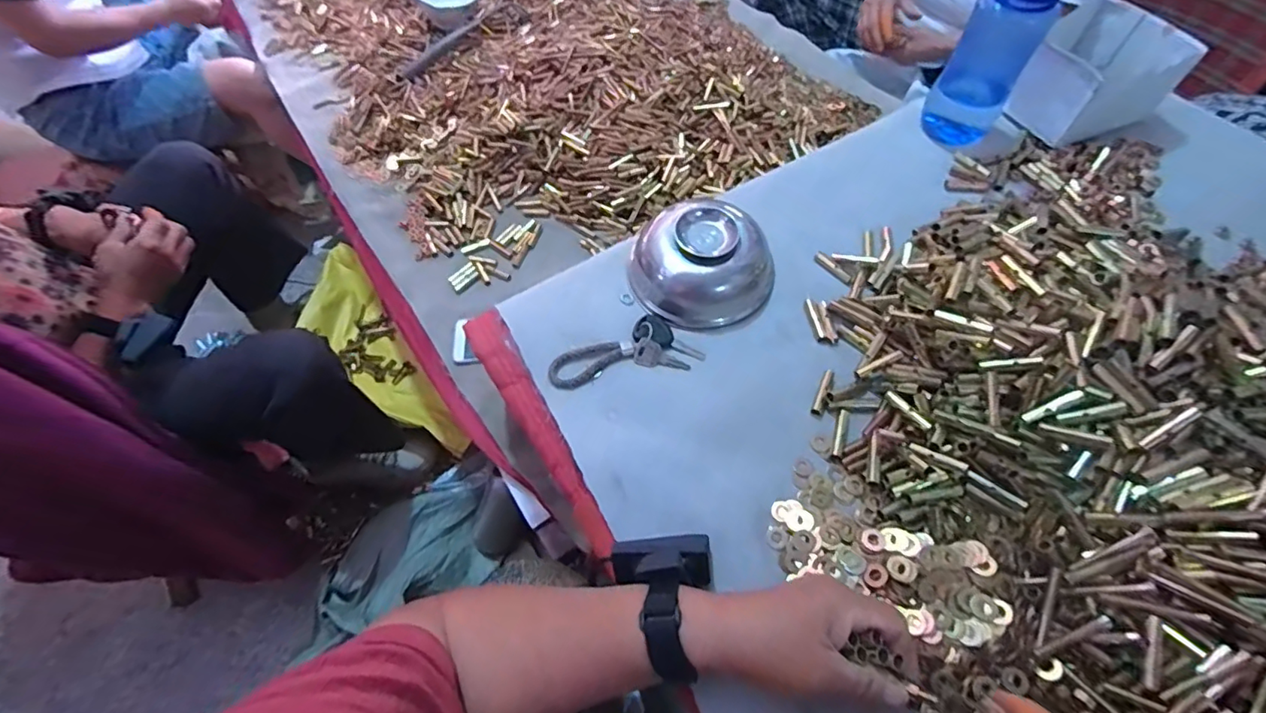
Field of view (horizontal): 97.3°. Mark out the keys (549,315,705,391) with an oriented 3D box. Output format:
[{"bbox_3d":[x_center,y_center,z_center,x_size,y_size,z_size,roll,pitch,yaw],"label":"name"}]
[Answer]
[{"bbox_3d":[-0.008,-0.006,0.513,0.138,0.017,0.056,-11,59,-3],"label":"keys"}]

